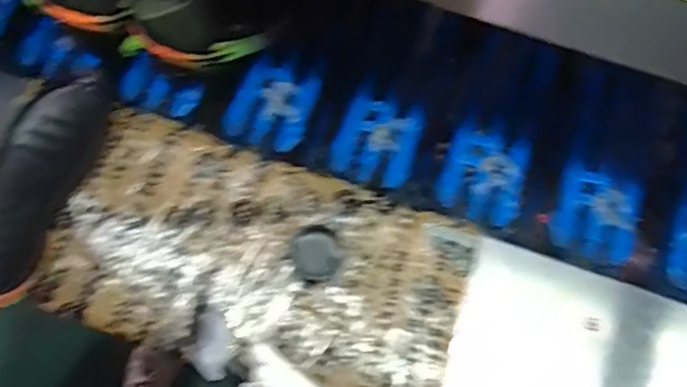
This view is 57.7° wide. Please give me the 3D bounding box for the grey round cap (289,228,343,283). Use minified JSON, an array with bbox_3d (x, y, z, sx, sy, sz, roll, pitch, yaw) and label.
[{"bbox_3d":[-0.030,0.068,0.689,0.052,0.008,0.056,0,70,-1],"label":"grey round cap"}]

